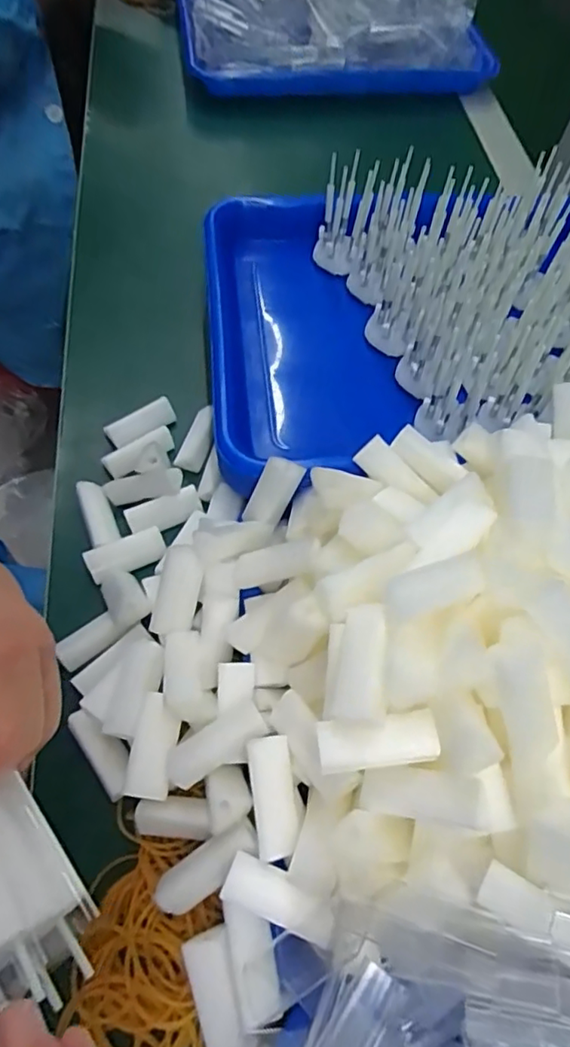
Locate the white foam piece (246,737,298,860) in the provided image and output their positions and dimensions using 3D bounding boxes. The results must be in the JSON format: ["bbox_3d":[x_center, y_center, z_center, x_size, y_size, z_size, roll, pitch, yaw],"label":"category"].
[{"bbox_3d":[-0.005,0.114,0.244,0.018,0.012,0.046,-6,79,-8],"label":"white foam piece"}]

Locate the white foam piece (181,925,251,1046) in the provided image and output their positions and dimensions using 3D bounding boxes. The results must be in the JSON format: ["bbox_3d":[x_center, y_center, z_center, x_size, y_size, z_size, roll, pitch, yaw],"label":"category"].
[{"bbox_3d":[-0.028,0.194,0.236,0.018,0.013,0.046,-15,63,-12],"label":"white foam piece"}]

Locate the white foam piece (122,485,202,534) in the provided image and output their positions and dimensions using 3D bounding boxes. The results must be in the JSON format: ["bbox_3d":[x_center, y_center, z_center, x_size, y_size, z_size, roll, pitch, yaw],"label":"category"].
[{"bbox_3d":[-0.074,-0.008,0.352,0.045,0.008,0.017,-20,65,-15],"label":"white foam piece"}]

